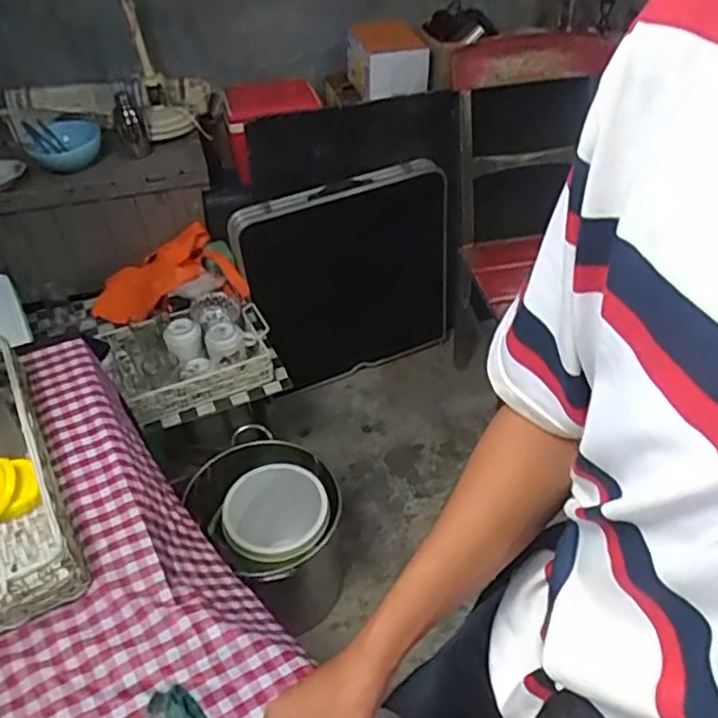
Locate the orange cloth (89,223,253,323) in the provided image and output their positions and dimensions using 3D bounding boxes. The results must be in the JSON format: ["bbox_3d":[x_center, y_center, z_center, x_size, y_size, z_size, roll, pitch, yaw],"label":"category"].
[{"bbox_3d":[-0.490,-0.231,1.668,0.359,0.134,0.205,-12,44,-11],"label":"orange cloth"}]

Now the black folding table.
[{"bbox_3d":[-0.020,-0.215,1.913,0.645,0.631,0.066,-23,41,-22],"label":"black folding table"}]

